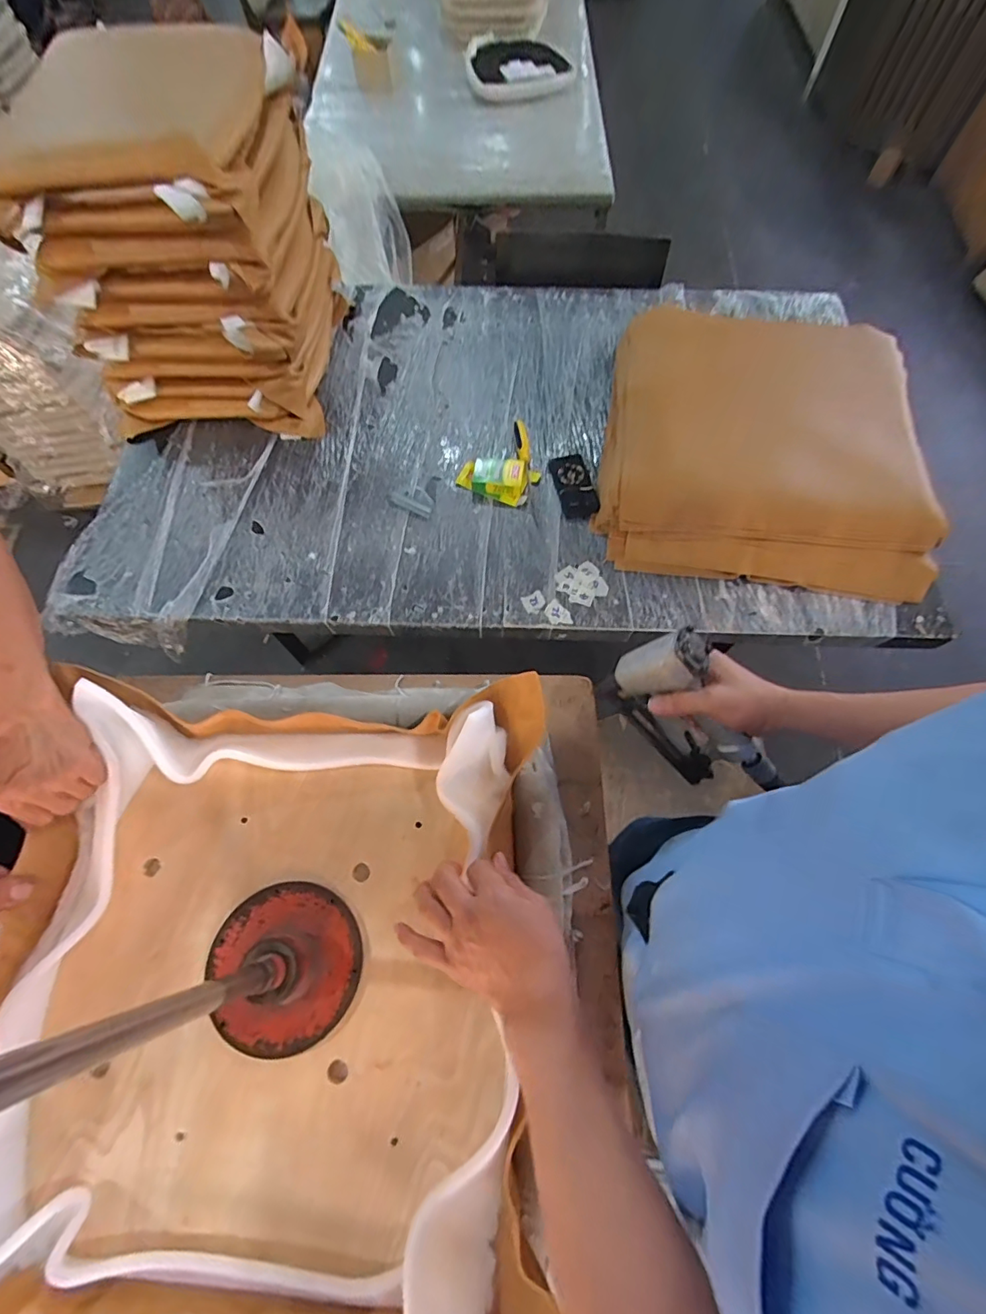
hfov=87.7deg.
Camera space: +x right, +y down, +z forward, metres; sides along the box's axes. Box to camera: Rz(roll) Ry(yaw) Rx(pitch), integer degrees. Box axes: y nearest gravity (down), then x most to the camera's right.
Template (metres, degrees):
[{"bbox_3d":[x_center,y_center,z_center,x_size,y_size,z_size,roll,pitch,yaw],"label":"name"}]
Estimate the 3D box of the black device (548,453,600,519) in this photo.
[{"bbox_3d":[0.183,-0.391,1.164,0.079,0.016,0.170,-12,68,-4],"label":"black device"}]

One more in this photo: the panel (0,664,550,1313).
[{"bbox_3d":[-0.205,0.291,0.471,0.490,0.094,0.533,1,67,1],"label":"panel"}]

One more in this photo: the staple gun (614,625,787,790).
[{"bbox_3d":[0.227,0.068,0.583,0.229,0.122,0.055,47,49,-22],"label":"staple gun"}]

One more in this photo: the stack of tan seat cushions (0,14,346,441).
[{"bbox_3d":[-0.603,-0.872,1.114,0.416,0.488,0.548,6,68,3],"label":"stack of tan seat cushions"}]

